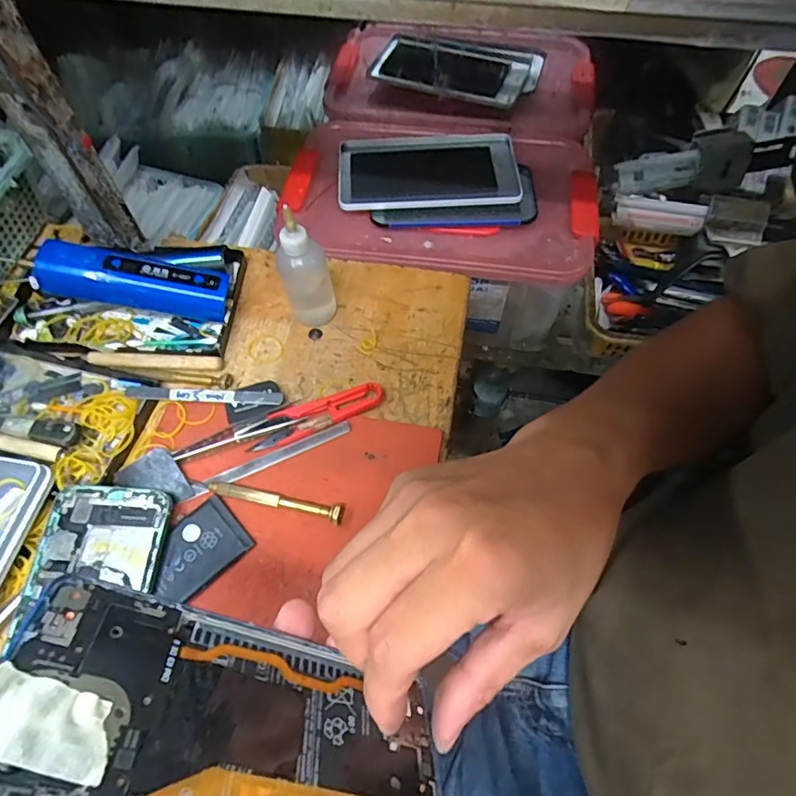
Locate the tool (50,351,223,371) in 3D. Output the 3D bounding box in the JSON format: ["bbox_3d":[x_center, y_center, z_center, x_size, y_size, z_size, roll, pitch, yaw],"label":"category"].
[{"bbox_3d":[-0.200,-0.029,0.408,0.125,0.010,0.011,4,60,-2],"label":"tool"}]

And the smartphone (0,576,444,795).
[{"bbox_3d":[-0.053,0.114,0.182,0.155,0.004,0.073,26,26,-18],"label":"smartphone"}]

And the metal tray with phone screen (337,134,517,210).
[{"bbox_3d":[0.032,-0.237,0.548,0.182,0.007,0.107,-1,63,2],"label":"metal tray with phone screen"}]

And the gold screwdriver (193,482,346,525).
[{"bbox_3d":[-0.085,0.063,0.346,0.101,0.012,0.014,14,60,4],"label":"gold screwdriver"}]

